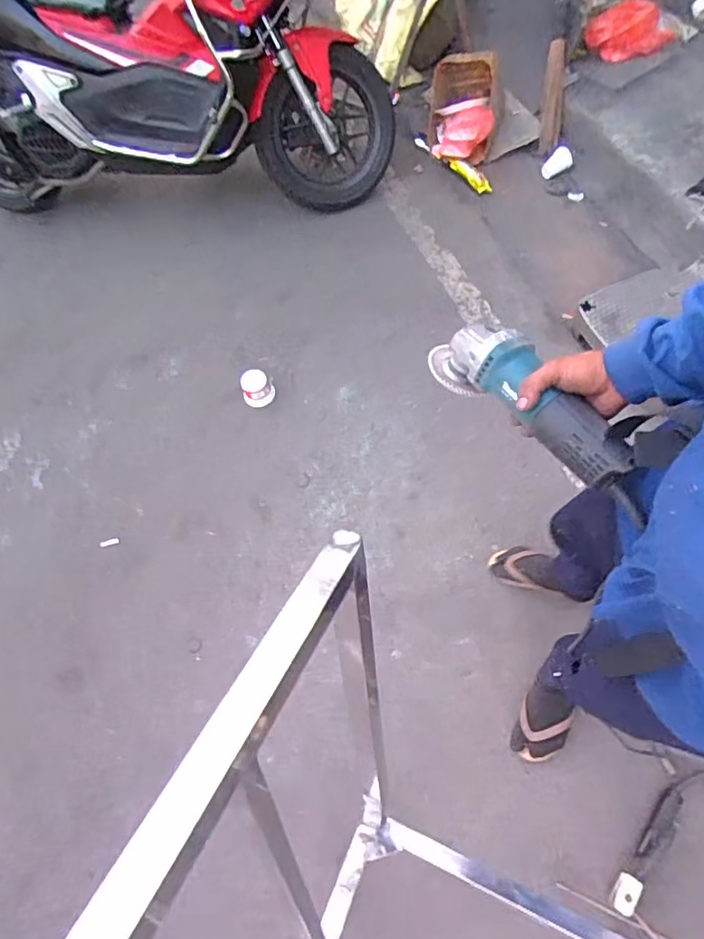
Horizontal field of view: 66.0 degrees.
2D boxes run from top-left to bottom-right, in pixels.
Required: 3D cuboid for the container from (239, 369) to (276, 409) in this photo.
[{"bbox_3d":[-0.282,-0.240,1.633,0.093,0.083,0.093,-3,62,6],"label":"container"}]

